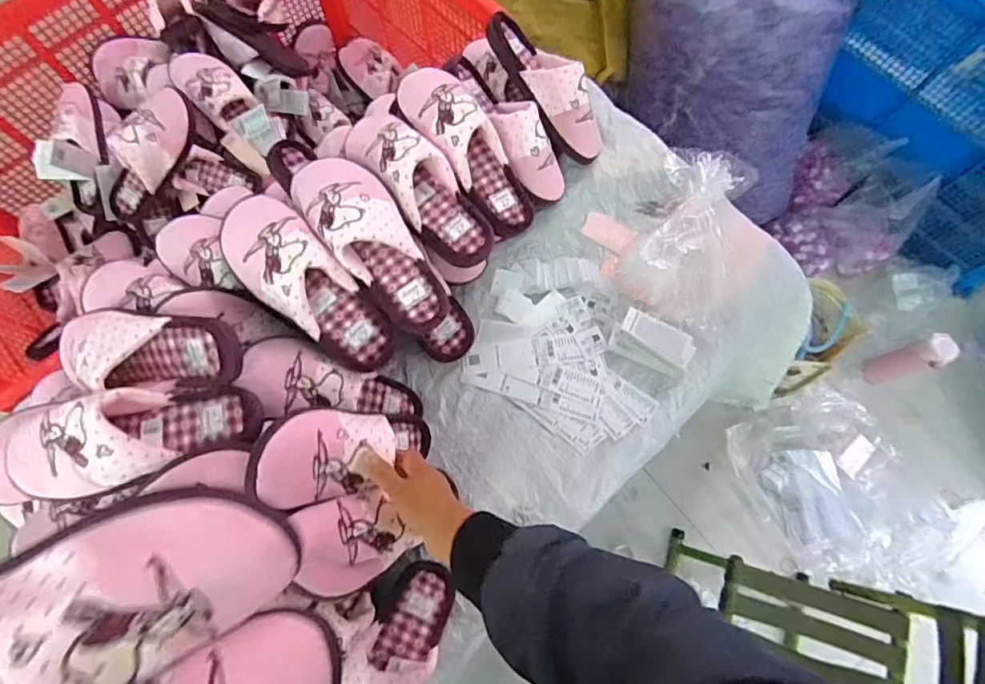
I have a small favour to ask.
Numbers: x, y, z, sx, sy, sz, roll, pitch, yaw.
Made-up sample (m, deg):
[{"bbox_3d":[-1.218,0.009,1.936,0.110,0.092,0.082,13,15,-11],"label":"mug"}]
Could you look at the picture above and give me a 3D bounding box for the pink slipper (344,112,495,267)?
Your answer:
[{"bbox_3d":[-0.092,-0.198,0.658,0.085,0.073,0.244,-41,93,-11],"label":"pink slipper"}]

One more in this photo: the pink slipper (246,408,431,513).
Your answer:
[{"bbox_3d":[-0.145,0.114,0.588,0.067,0.242,0.089,-33,74,32],"label":"pink slipper"}]

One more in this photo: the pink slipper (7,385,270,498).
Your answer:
[{"bbox_3d":[-0.369,0.097,0.536,0.242,0.077,0.093,-11,75,-18],"label":"pink slipper"}]

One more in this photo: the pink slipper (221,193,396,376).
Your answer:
[{"bbox_3d":[-0.213,-0.061,0.602,0.100,0.089,0.243,-45,103,-12],"label":"pink slipper"}]

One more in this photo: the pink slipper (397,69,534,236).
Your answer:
[{"bbox_3d":[-0.029,-0.254,0.682,0.090,0.112,0.232,-39,79,-10],"label":"pink slipper"}]

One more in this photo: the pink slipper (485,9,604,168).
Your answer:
[{"bbox_3d":[0.090,-0.380,0.771,0.078,0.085,0.241,-43,99,-11],"label":"pink slipper"}]

